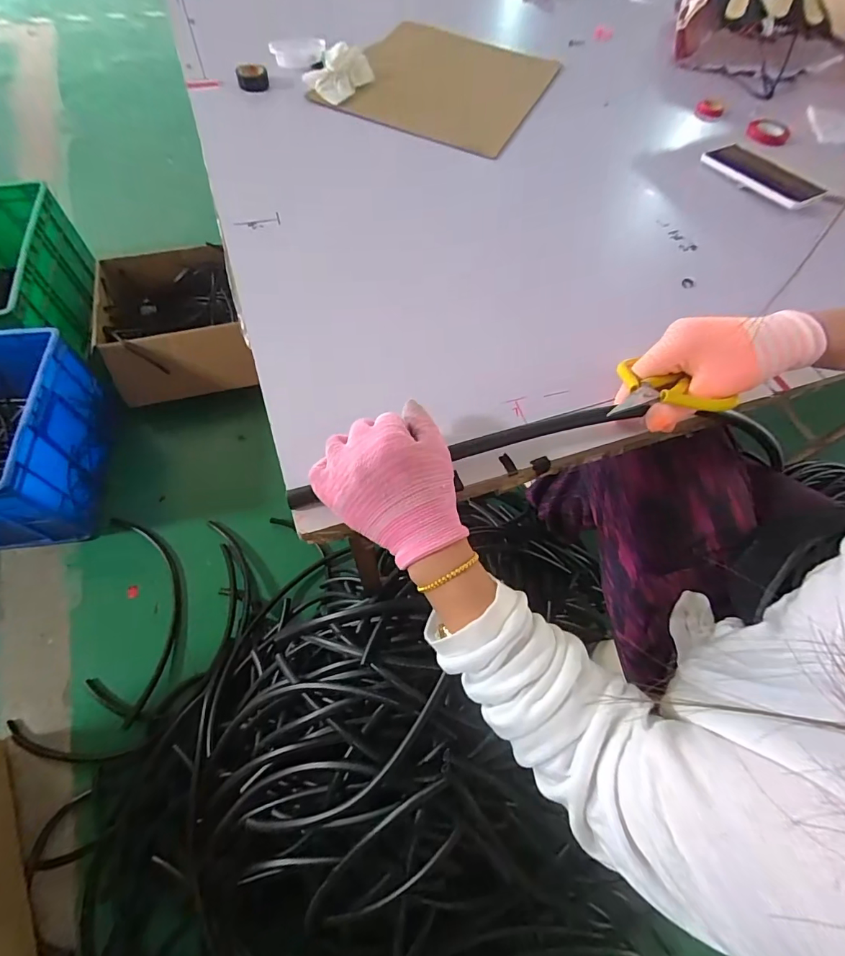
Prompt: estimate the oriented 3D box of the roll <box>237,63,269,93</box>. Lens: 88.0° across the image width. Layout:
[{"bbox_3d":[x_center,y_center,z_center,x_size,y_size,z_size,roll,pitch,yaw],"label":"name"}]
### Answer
[{"bbox_3d":[-0.249,-0.587,0.642,0.043,0.024,0.043,-14,64,-11],"label":"roll"}]

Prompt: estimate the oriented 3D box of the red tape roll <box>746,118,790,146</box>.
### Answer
[{"bbox_3d":[0.560,-0.560,0.710,0.061,0.012,0.075,34,64,15],"label":"red tape roll"}]

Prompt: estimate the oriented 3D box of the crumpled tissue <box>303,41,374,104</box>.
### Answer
[{"bbox_3d":[-0.127,-0.613,0.660,0.072,0.036,0.117,26,63,10],"label":"crumpled tissue"}]

